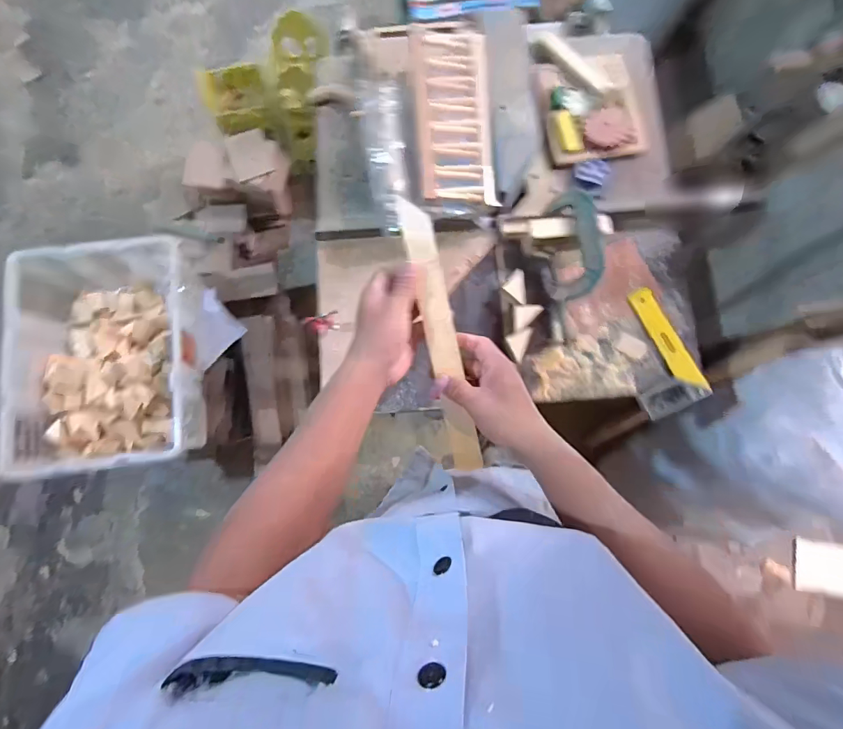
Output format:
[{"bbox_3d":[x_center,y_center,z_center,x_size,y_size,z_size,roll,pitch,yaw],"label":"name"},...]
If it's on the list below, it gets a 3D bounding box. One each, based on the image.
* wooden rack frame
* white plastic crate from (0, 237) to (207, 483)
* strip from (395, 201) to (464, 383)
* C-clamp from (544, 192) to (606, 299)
[{"bbox_3d":[0.050,-0.385,0.671,0.116,0.039,0.286,-5,82,0],"label":"wooden rack frame"},{"bbox_3d":[-0.677,-0.019,0.959,0.360,0.166,0.494,0,82,0],"label":"white plastic crate"},{"bbox_3d":[0.011,-0.084,0.473,0.038,0.016,0.196,-13,91,-17],"label":"strip"},{"bbox_3d":[0.242,-0.189,0.666,0.032,0.083,0.171,1,79,-41],"label":"C-clamp"}]

